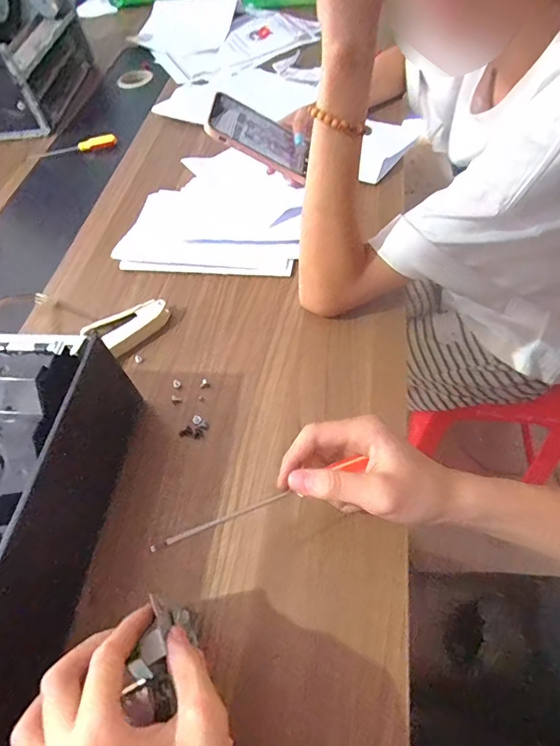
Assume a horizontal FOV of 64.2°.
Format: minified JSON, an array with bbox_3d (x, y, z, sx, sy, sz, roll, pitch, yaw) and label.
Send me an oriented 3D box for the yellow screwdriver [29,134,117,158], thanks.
[{"bbox_3d":[-0.339,-0.374,0.730,0.141,0.016,0.021,-13,55,-1],"label":"yellow screwdriver"}]

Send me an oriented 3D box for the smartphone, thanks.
[{"bbox_3d":[-0.026,-0.308,0.583,0.141,0.011,0.082,23,63,-13],"label":"smartphone"}]

